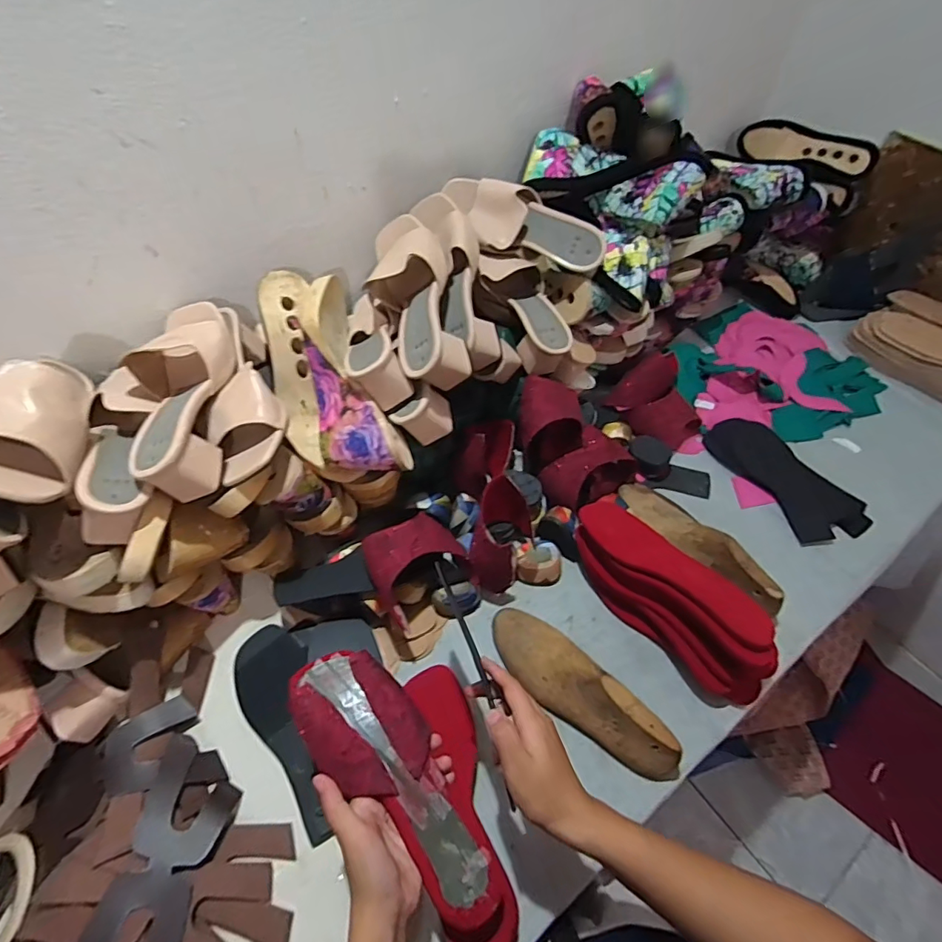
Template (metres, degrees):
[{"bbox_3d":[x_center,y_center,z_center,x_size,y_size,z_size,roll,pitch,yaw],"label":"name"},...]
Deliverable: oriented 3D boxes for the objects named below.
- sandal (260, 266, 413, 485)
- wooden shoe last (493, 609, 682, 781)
[{"bbox_3d":[-0.166,-0.102,0.591,0.109,0.086,0.255,-23,81,-17],"label":"sandal"},{"bbox_3d":[0.119,0.238,0.567,0.070,0.076,0.242,-37,63,-24],"label":"wooden shoe last"}]

